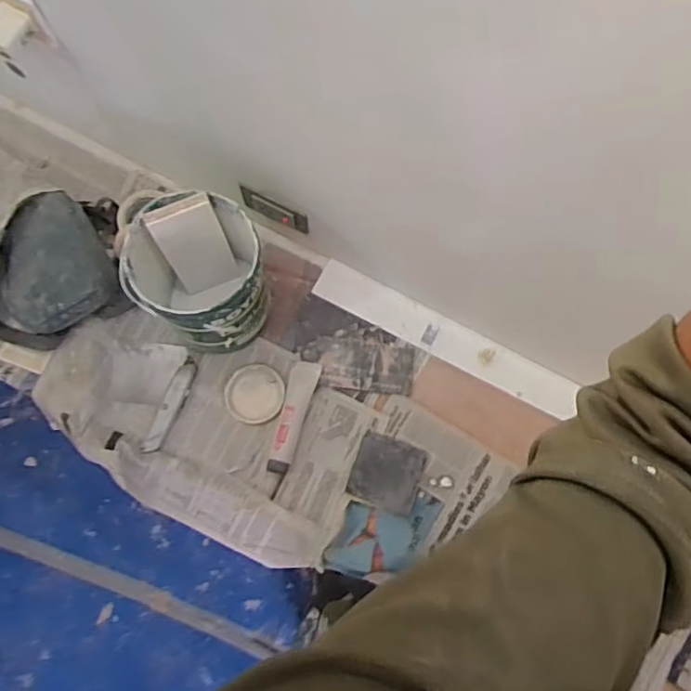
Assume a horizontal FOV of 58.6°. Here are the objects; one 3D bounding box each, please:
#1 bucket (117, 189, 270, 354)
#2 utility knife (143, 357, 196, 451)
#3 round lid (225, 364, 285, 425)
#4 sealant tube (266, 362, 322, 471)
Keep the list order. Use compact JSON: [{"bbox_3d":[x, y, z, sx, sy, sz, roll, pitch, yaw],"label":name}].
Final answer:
[{"bbox_3d":[-0.208,-0.094,0.897,0.172,0.234,0.174,0,76,0],"label":"bucket"},{"bbox_3d":[-0.270,0.092,0.958,0.031,0.013,0.156,36,69,-34],"label":"utility knife"},{"bbox_3d":[-0.142,0.076,0.969,0.089,0.012,0.093,0,76,0],"label":"round lid"},{"bbox_3d":[-0.083,0.106,0.947,0.043,0.029,0.175,16,76,4],"label":"sealant tube"}]

